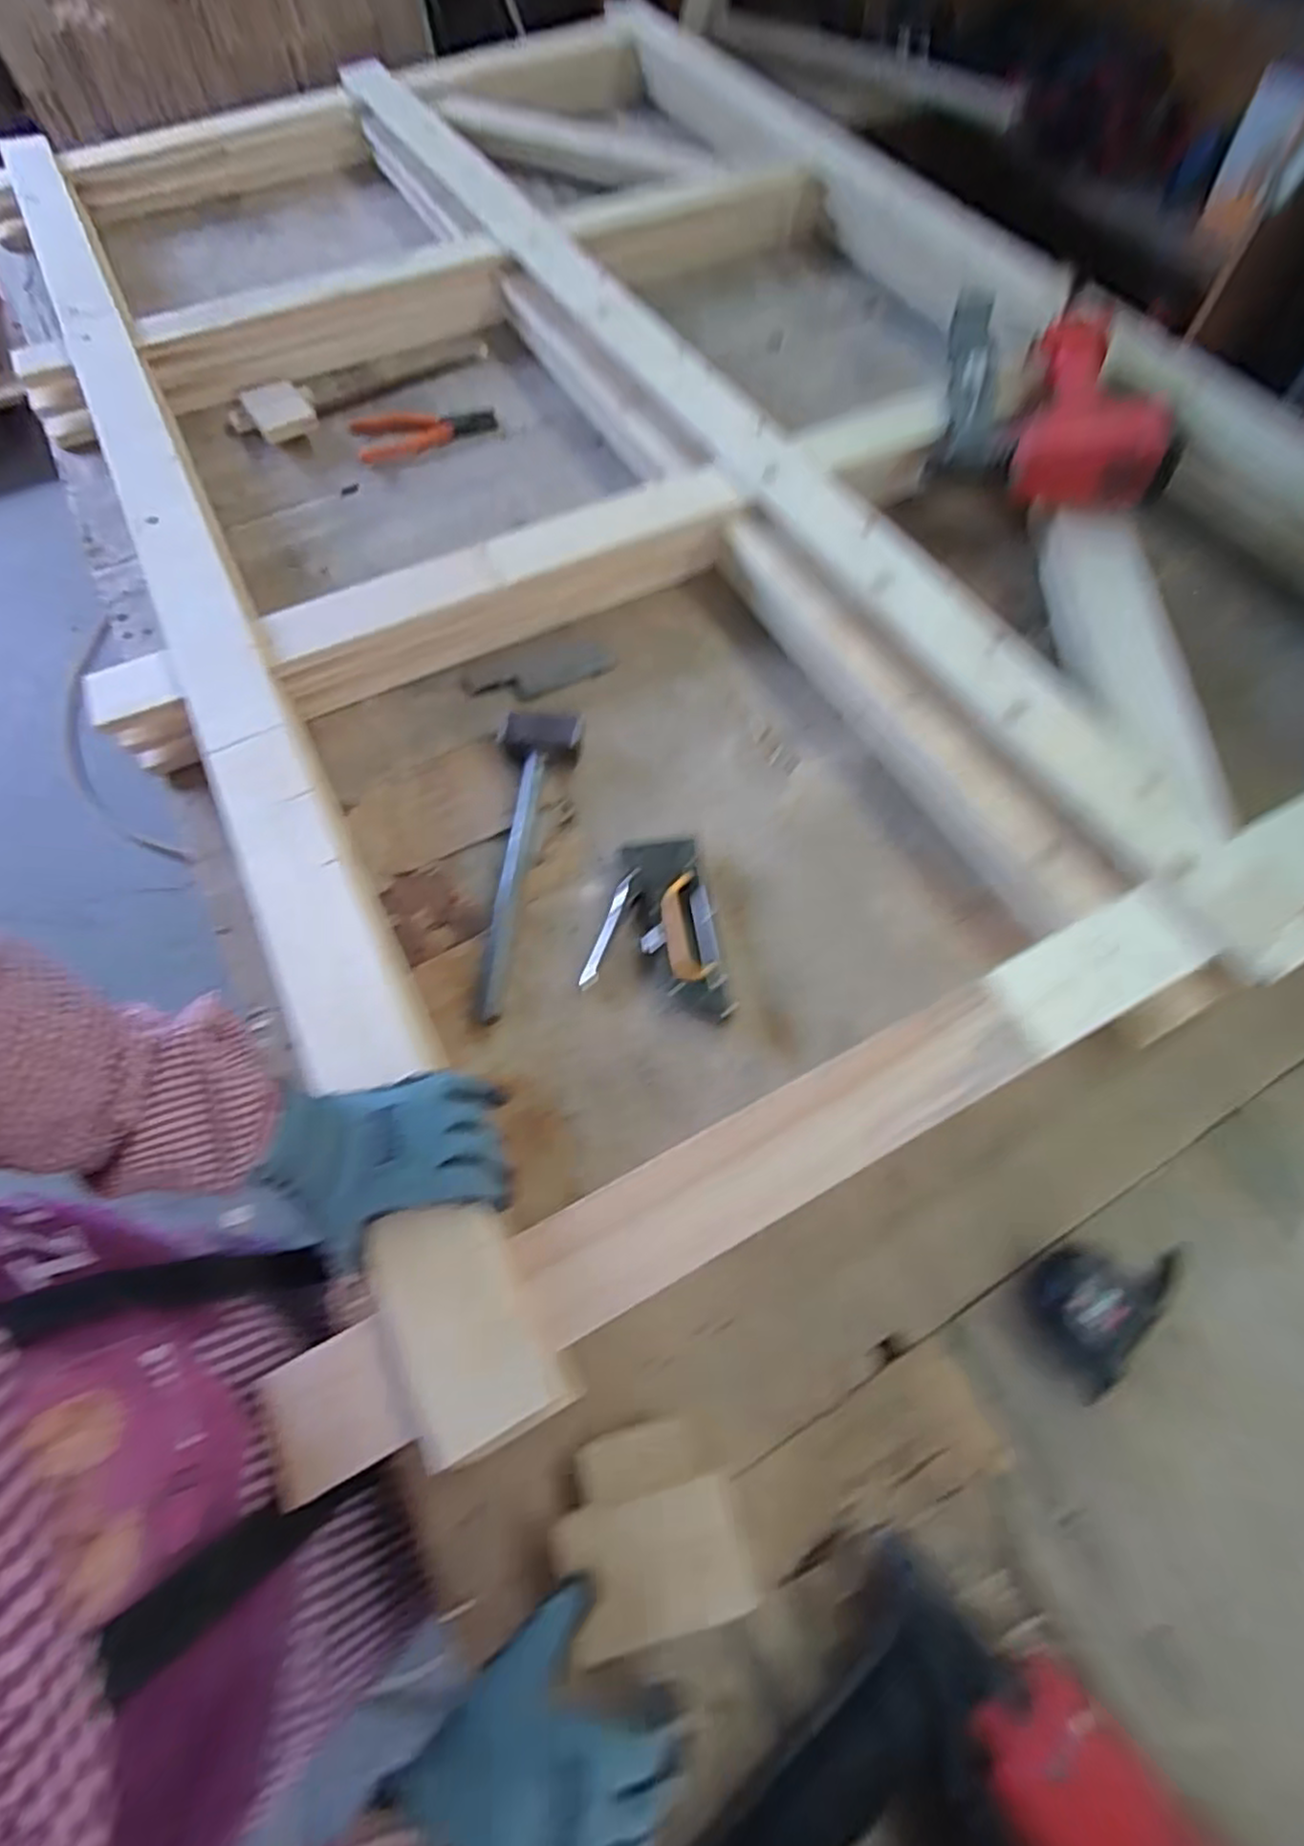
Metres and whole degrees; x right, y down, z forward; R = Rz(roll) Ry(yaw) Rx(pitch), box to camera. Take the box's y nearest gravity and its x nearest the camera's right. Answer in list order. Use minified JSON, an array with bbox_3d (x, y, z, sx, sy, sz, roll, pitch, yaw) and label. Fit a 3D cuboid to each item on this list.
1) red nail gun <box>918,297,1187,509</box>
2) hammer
[{"bbox_3d":[0.457,-0.608,0.831,0.229,0.089,0.267,7,65,5],"label":"red nail gun"},{"bbox_3d":[-0.117,-0.068,0.656,0.078,0.032,0.321,2,65,2],"label":"hammer"}]

